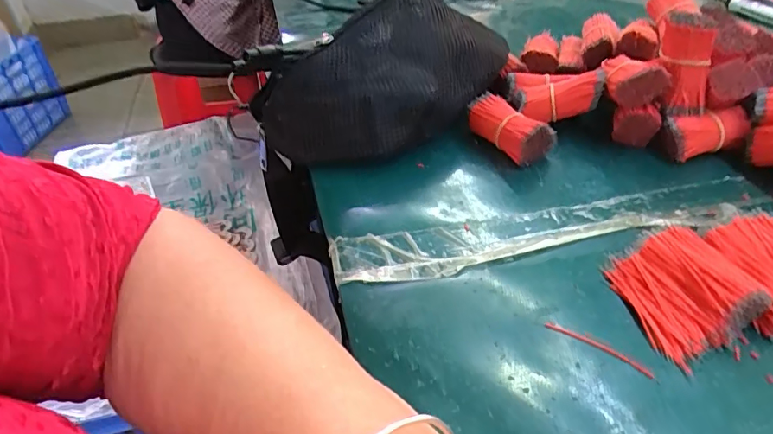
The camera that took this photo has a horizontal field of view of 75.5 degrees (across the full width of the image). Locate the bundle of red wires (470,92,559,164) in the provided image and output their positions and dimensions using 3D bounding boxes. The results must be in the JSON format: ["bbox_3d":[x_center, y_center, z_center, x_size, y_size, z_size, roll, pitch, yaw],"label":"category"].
[{"bbox_3d":[0.097,-0.072,0.409,0.074,0.032,0.033,39,54,24],"label":"bundle of red wires"}]

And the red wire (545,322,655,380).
[{"bbox_3d":[0.115,0.069,0.270,0.057,0.004,0.010,23,46,28],"label":"red wire"}]

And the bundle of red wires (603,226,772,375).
[{"bbox_3d":[0.171,0.041,0.285,0.065,0.023,0.074,-9,40,-7],"label":"bundle of red wires"}]

